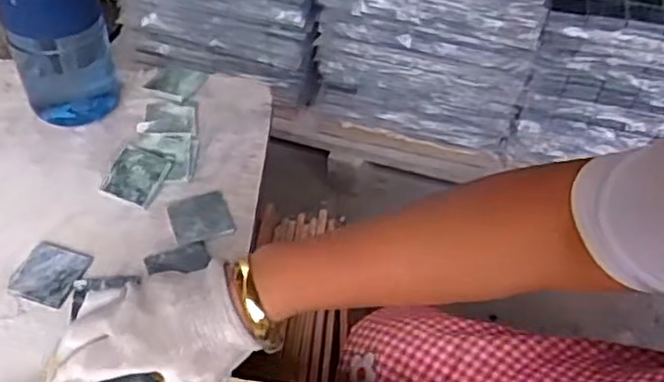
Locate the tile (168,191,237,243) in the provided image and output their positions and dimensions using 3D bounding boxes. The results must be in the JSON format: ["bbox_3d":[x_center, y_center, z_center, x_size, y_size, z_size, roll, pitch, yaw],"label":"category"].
[{"bbox_3d":[-0.114,0.021,0.599,0.051,0.006,0.054,-16,51,-16],"label":"tile"}]

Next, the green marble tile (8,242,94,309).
[{"bbox_3d":[-0.224,0.066,0.554,0.051,0.008,0.050,14,49,10],"label":"green marble tile"}]

